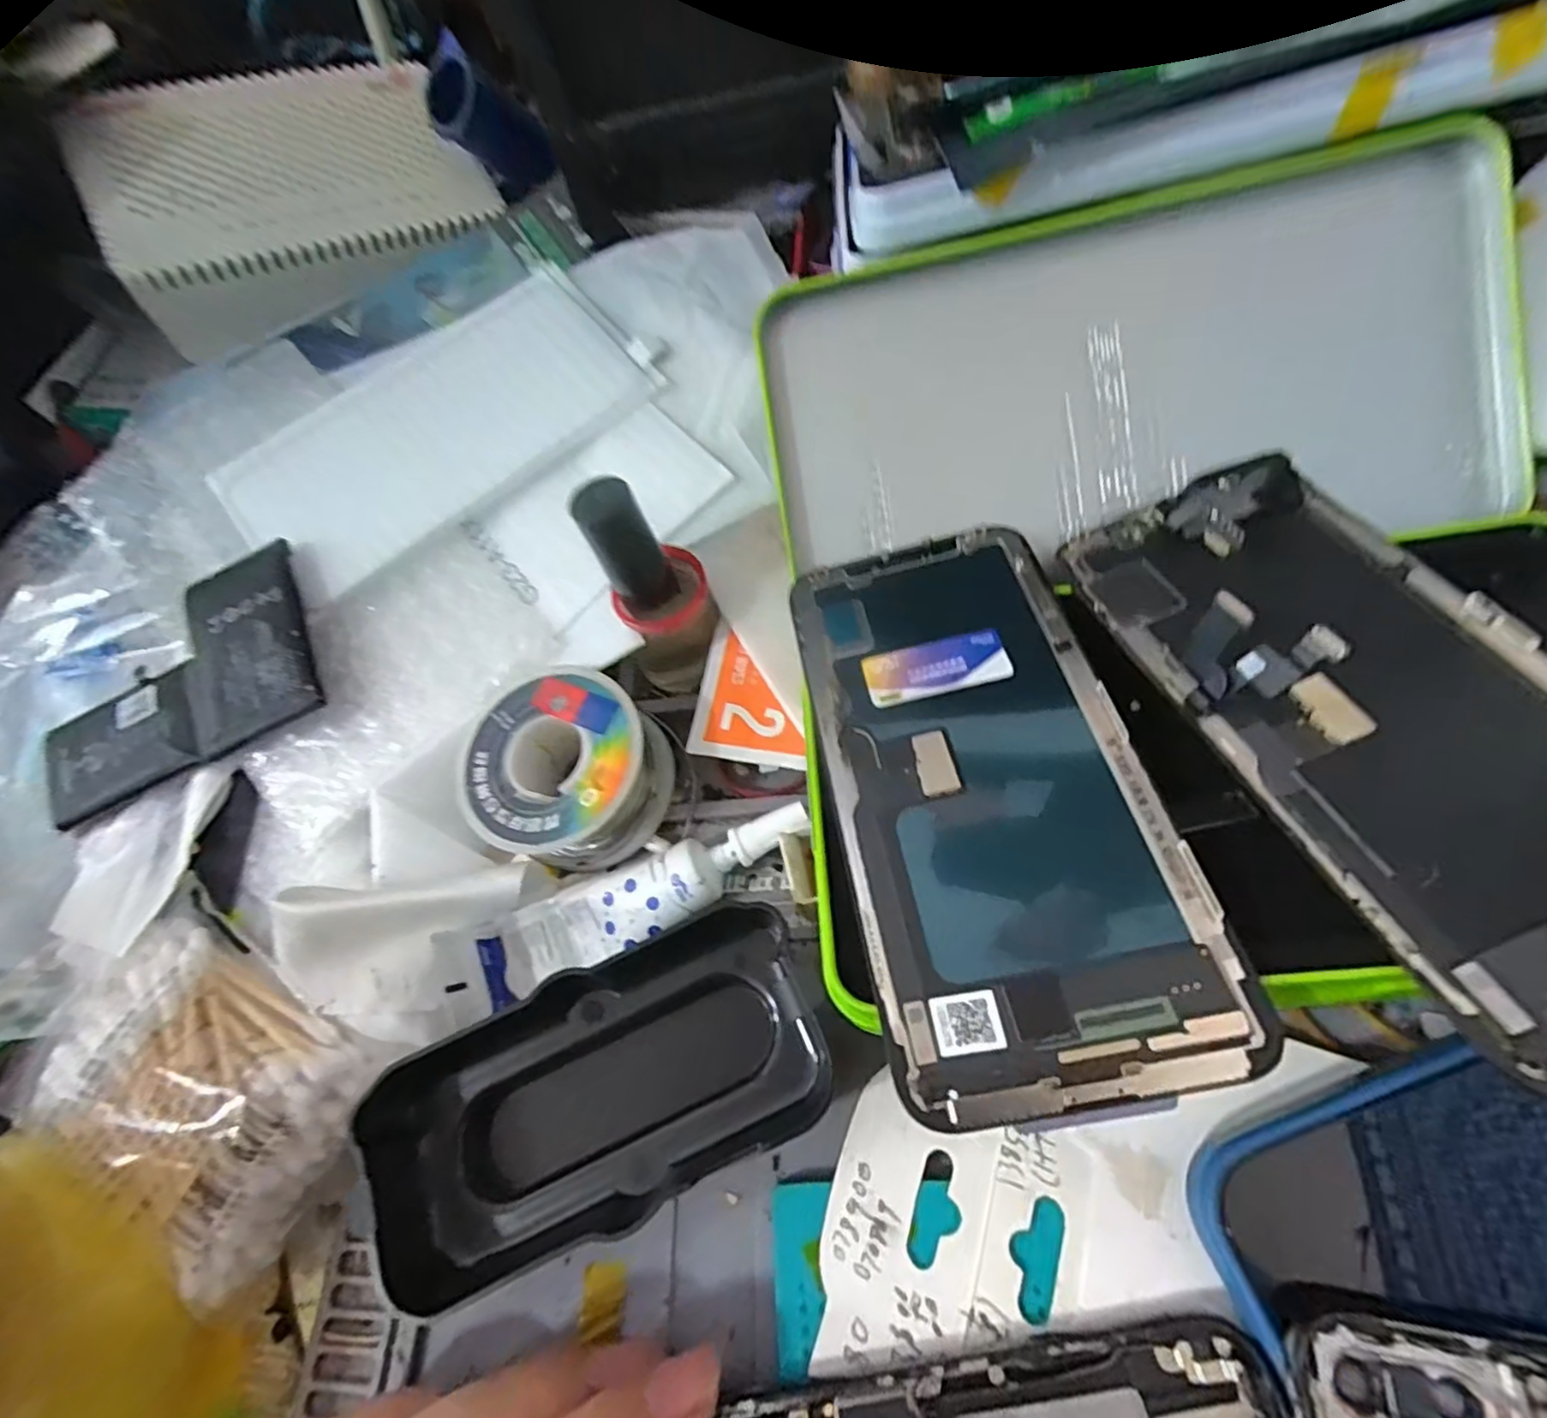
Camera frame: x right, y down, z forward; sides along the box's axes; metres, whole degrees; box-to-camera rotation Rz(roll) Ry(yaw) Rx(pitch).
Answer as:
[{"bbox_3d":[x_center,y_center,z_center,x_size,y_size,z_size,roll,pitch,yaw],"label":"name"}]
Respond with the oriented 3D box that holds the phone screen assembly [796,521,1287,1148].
[{"bbox_3d":[0.047,0.012,0.156,0.066,0.004,0.139,-13,56,5],"label":"phone screen assembly"}]

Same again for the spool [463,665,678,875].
[{"bbox_3d":[-0.060,0.019,0.197,0.052,0.031,0.051,-1,65,2],"label":"spool"}]

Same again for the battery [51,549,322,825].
[{"bbox_3d":[-0.188,-0.008,0.209,0.094,0.006,0.059,-25,74,7],"label":"battery"}]

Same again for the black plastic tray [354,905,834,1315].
[{"bbox_3d":[-0.040,0.093,0.164,0.106,0.020,0.051,-22,66,-7],"label":"black plastic tray"}]

